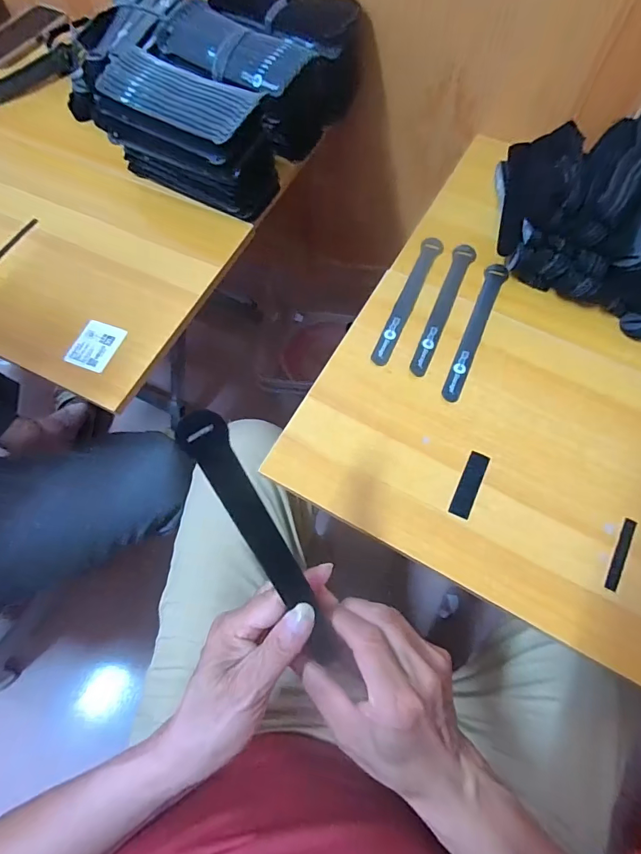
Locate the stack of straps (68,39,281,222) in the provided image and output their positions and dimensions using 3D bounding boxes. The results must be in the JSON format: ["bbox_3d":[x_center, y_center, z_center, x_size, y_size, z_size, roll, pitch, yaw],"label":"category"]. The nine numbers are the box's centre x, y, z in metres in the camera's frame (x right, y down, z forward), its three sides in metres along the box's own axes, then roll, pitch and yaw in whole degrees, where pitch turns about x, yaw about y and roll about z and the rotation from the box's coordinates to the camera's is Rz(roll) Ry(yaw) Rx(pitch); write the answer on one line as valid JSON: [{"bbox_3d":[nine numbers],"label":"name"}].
[{"bbox_3d":[-0.165,-0.361,0.536,0.211,0.109,0.088,30,71,12],"label":"stack of straps"}]

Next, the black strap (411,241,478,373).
[{"bbox_3d":[0.145,-0.141,0.497,0.025,0.005,0.197,20,67,9],"label":"black strap"}]

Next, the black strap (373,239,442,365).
[{"bbox_3d":[0.105,-0.154,0.505,0.024,0.005,0.200,23,67,12],"label":"black strap"}]

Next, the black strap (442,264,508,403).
[{"bbox_3d":[0.178,-0.114,0.488,0.024,0.005,0.200,24,69,9],"label":"black strap"}]

